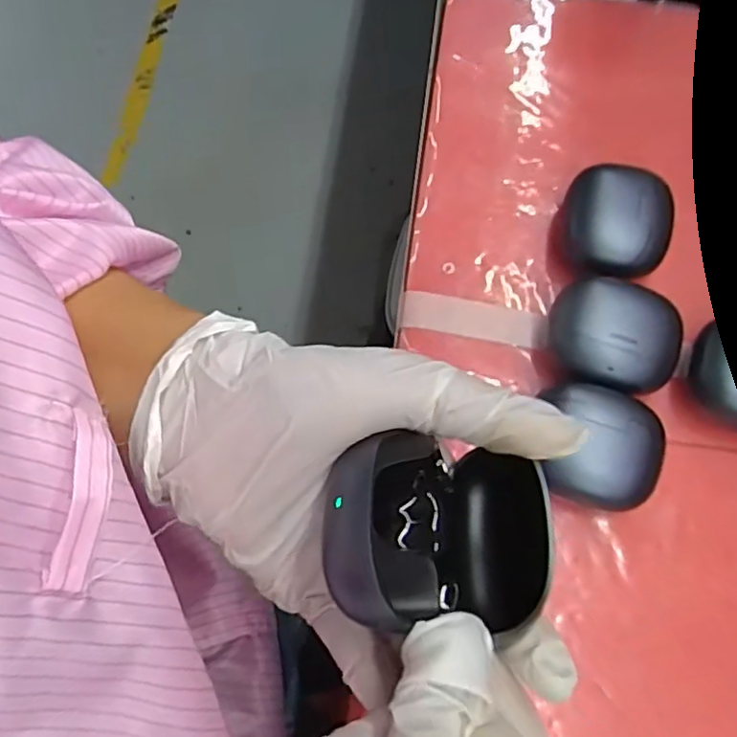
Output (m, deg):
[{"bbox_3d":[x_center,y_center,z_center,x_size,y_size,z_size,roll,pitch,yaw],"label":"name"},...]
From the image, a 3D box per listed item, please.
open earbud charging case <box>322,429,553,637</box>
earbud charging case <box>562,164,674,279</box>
[{"bbox_3d":[0.021,0.047,0.181,0.063,0.033,0.050,2,70,2],"label":"open earbud charging case"},{"bbox_3d":[0.118,-0.068,0.305,0.047,0.027,0.054,15,71,6],"label":"earbud charging case"}]

